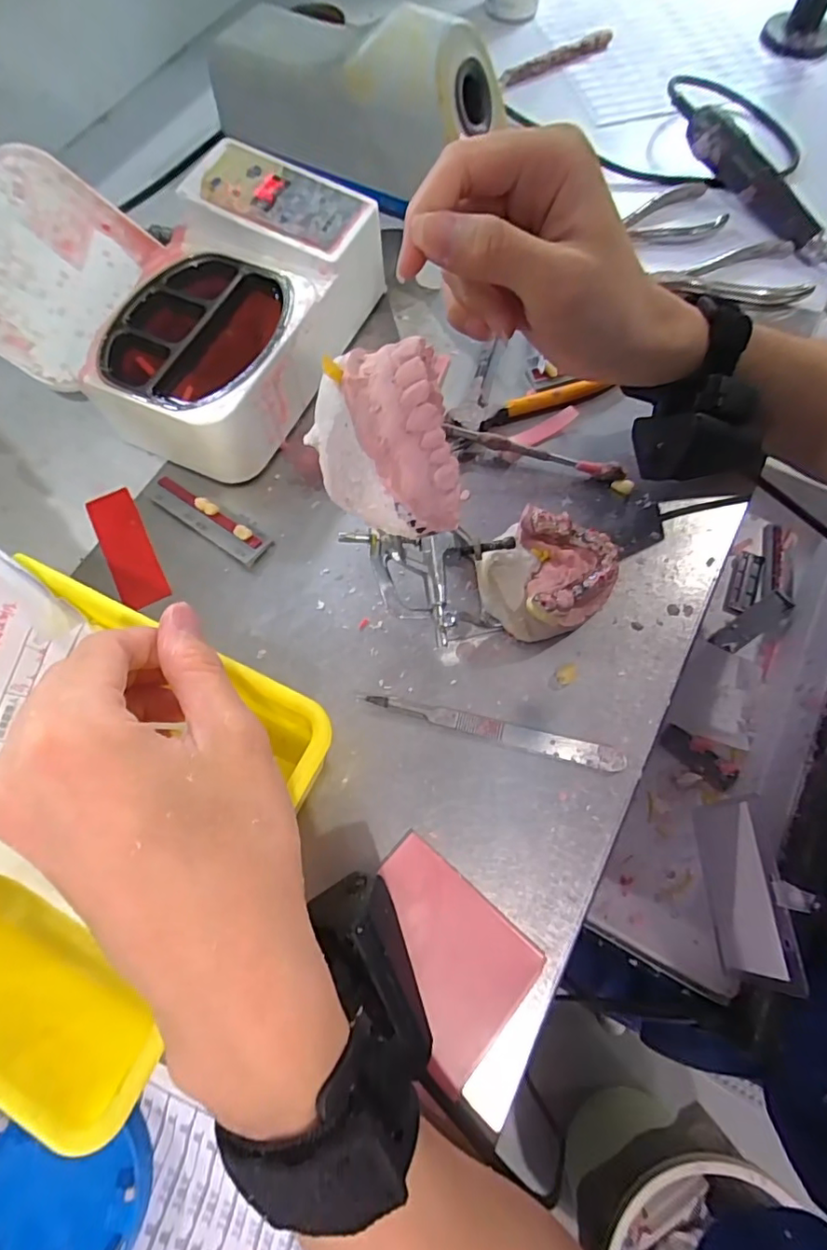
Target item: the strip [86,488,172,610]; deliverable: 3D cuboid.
[{"bbox_3d":[-0.168,-0.047,0.318,0.027,0.004,0.082,-26,71,-9],"label":"strip"}]

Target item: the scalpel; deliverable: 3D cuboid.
[{"bbox_3d":[0.040,0.053,0.273,0.131,0.006,0.011,12,70,5],"label":"scalpel"}]

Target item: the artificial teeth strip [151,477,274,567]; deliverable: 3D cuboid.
[{"bbox_3d":[-0.120,-0.062,0.317,0.079,0.012,0.019,32,73,12],"label":"artificial teeth strip"}]

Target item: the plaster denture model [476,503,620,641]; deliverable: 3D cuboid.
[{"bbox_3d":[0.071,-0.027,0.288,0.061,0.034,0.068,35,73,13],"label":"plaster denture model"}]

